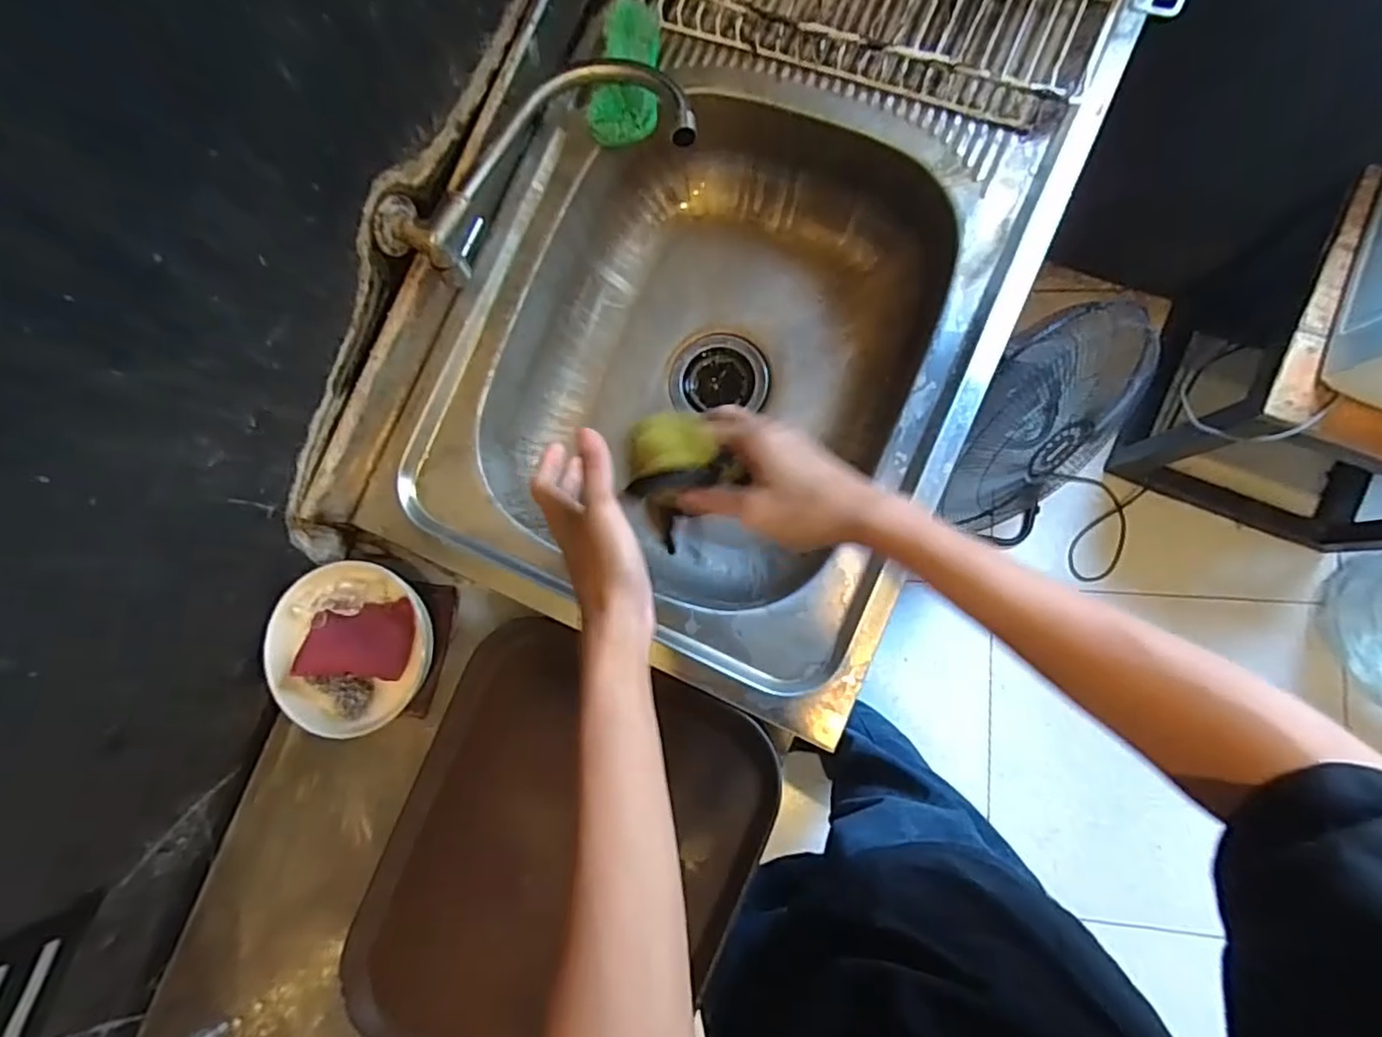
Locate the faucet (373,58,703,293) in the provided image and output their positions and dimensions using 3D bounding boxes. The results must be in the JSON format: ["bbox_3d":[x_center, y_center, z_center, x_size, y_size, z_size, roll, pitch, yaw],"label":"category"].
[{"bbox_3d":[-0.139,-0.311,0.548,0.275,0.071,0.119,-29,81,5],"label":"faucet"}]

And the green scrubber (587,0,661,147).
[{"bbox_3d":[-0.054,-0.412,0.609,0.053,0.057,0.122,16,87,9],"label":"green scrubber"}]

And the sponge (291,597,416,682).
[{"bbox_3d":[-0.294,0.106,0.574,0.089,0.029,0.068,5,85,9],"label":"sponge"}]

